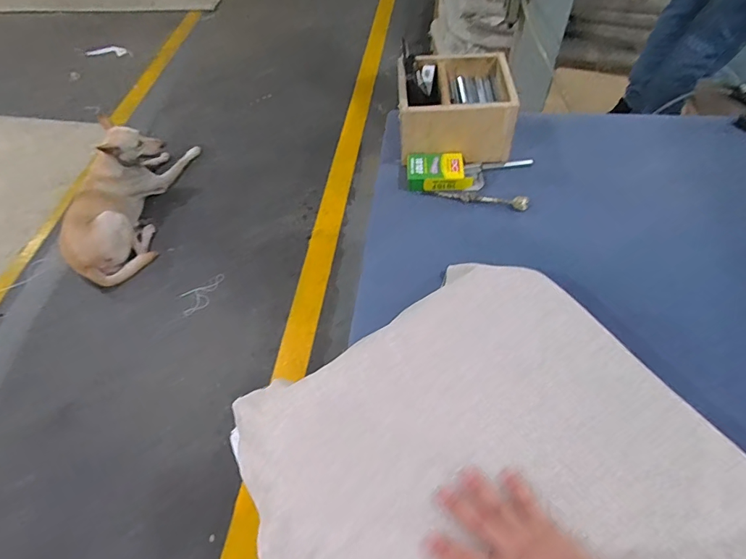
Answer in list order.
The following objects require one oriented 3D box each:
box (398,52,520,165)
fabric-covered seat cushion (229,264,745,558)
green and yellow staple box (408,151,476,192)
[{"bbox_3d":[0.164,-0.365,0.899,0.215,0.137,0.207,-3,57,2],"label":"box"},{"bbox_3d":[0.141,0.257,0.520,0.516,0.062,0.537,-29,60,-15],"label":"fabric-covered seat cushion"},{"bbox_3d":[0.132,-0.221,0.875,0.123,0.034,0.083,-1,57,3],"label":"green and yellow staple box"}]

